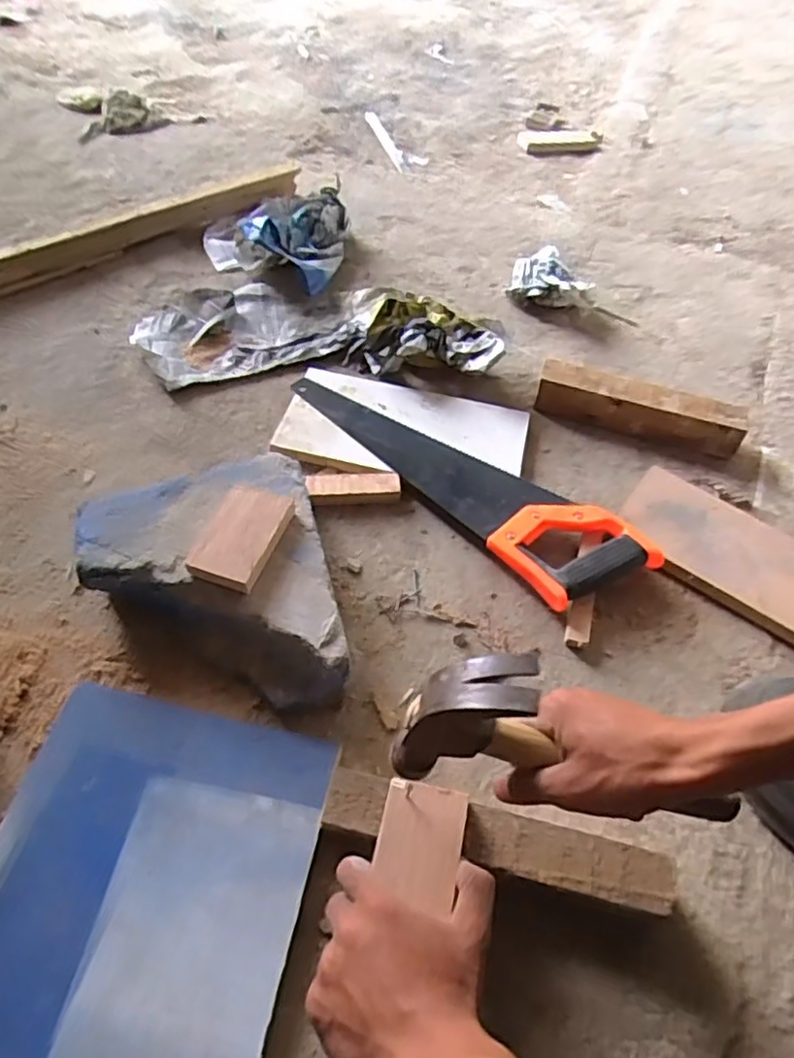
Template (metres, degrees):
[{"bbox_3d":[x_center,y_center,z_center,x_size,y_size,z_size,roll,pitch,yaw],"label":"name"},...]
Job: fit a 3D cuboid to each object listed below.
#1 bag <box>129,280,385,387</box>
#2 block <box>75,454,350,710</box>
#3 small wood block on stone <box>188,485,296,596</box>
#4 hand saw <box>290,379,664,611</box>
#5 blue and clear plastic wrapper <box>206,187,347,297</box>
[{"bbox_3d":[-0.174,-0.269,0.850,0.315,0.031,0.174,-15,56,-14],"label":"bag"},{"bbox_3d":[-0.160,0.056,0.575,0.197,0.077,0.228,-11,55,-12],"label":"block"},{"bbox_3d":[-0.132,0.004,0.556,0.062,0.019,0.092,16,54,8],"label":"small wood block on stone"},{"bbox_3d":[0.066,-0.064,0.707,0.112,0.034,0.415,-37,64,-27],"label":"hand saw"},{"bbox_3d":[-0.166,-0.435,0.948,0.234,0.072,0.186,24,56,13],"label":"blue and clear plastic wrapper"}]

